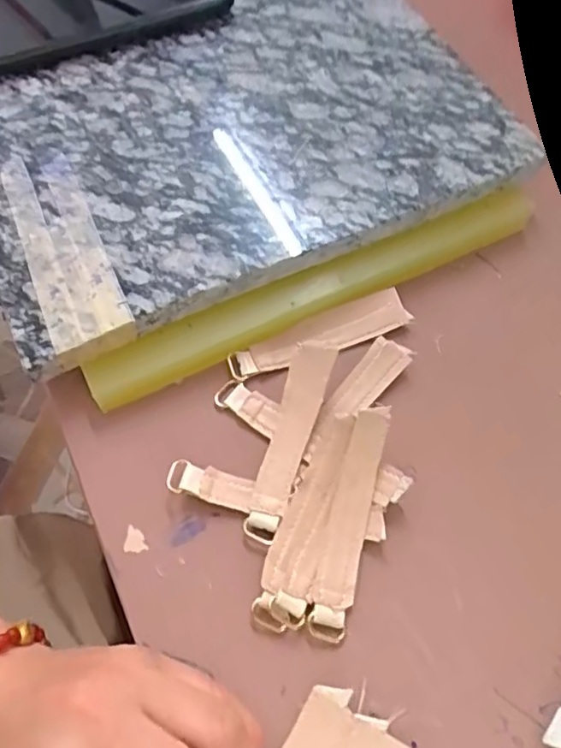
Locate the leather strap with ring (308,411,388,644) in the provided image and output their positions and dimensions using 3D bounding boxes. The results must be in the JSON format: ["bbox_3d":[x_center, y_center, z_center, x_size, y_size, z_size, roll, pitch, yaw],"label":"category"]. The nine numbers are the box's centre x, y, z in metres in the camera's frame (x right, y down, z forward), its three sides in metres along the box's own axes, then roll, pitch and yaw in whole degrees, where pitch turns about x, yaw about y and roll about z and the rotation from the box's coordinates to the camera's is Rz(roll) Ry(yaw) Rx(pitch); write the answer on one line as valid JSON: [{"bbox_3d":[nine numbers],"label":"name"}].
[{"bbox_3d":[0.029,0.063,0.255,0.018,0.021,0.093,13,63,8],"label":"leather strap with ring"}]

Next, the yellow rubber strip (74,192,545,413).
[{"bbox_3d":[0.021,-0.045,0.312,0.250,0.017,0.021,-23,64,-11],"label":"yellow rubber strip"}]

